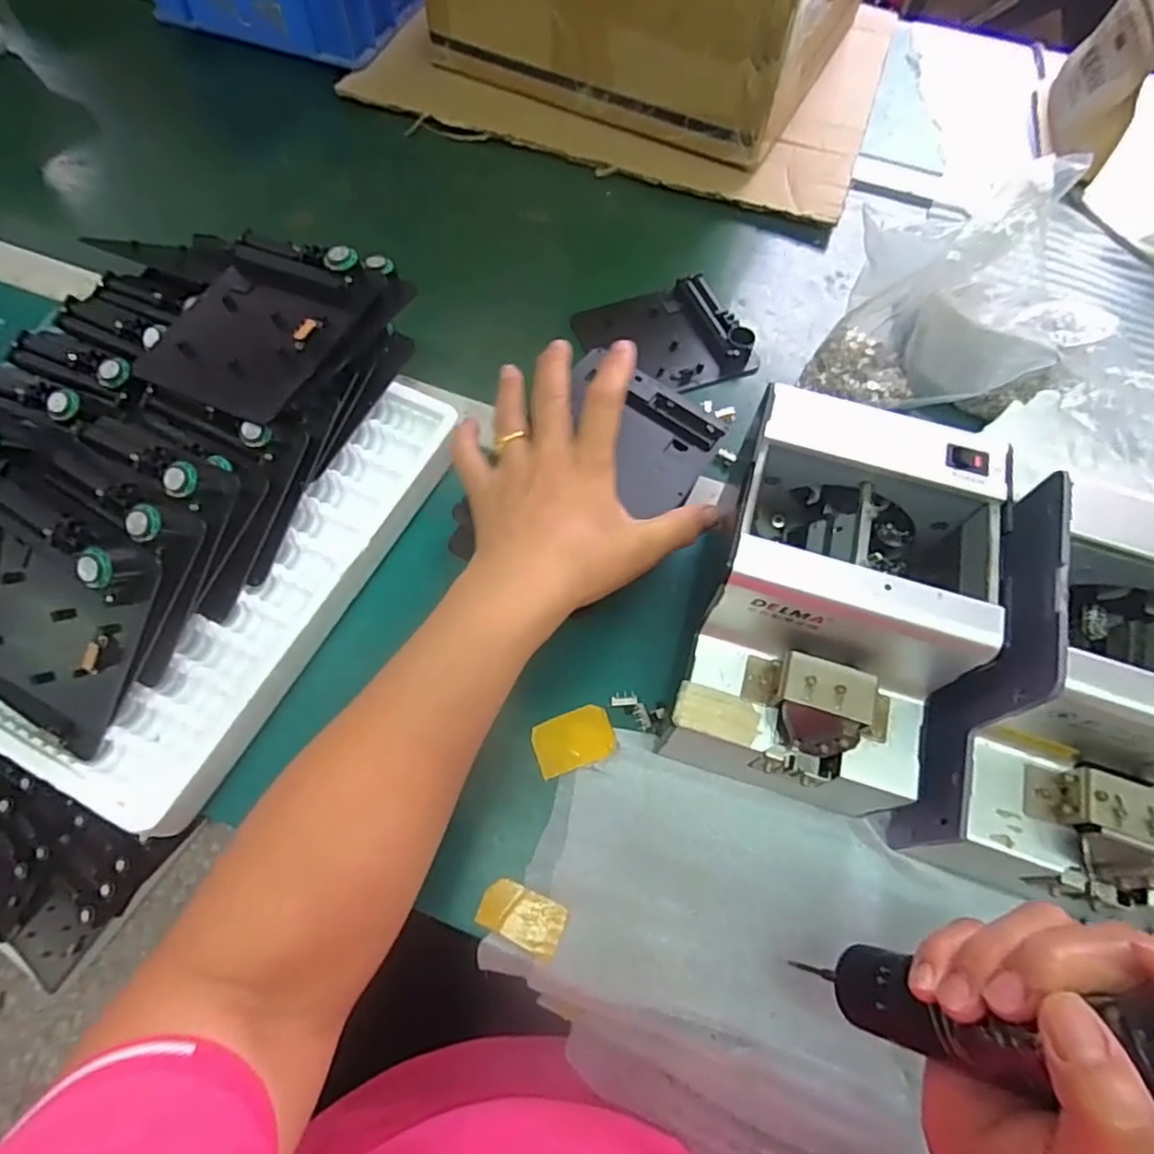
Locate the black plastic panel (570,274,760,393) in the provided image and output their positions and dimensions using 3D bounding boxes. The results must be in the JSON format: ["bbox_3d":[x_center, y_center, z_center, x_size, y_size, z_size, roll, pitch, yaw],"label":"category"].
[{"bbox_3d":[0.075,-0.205,0.550,0.128,0.018,0.111,-19,66,-11],"label":"black plastic panel"}]

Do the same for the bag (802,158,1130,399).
[{"bbox_3d":[0.292,-0.212,0.482,0.183,0.139,0.127,14,64,5],"label":"bag"}]

